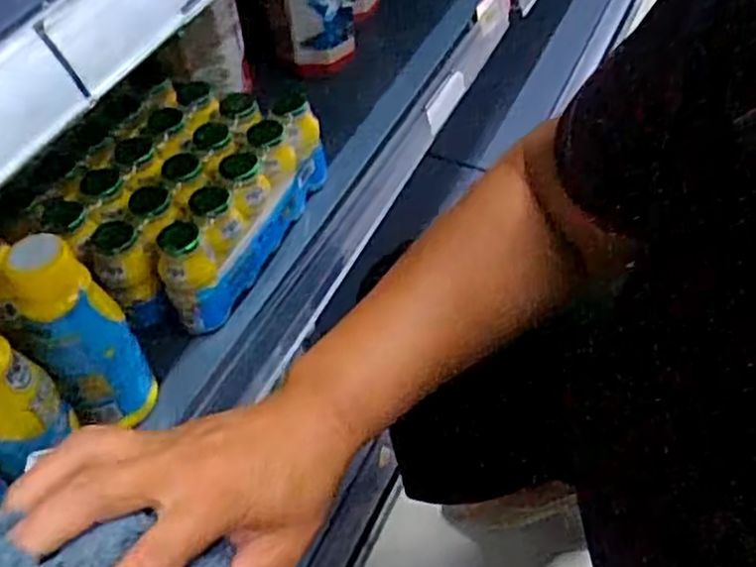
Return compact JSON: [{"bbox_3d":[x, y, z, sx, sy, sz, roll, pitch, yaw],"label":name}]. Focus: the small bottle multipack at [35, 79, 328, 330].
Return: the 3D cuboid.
[{"bbox_3d":[-0.159,-0.078,0.666,0.157,0.088,0.237,17,53,18],"label":"small bottle multipack"}]

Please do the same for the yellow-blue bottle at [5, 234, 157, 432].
[{"bbox_3d":[-0.199,0.034,0.526,0.053,0.162,0.054,-14,50,-8],"label":"yellow-blue bottle"}]

